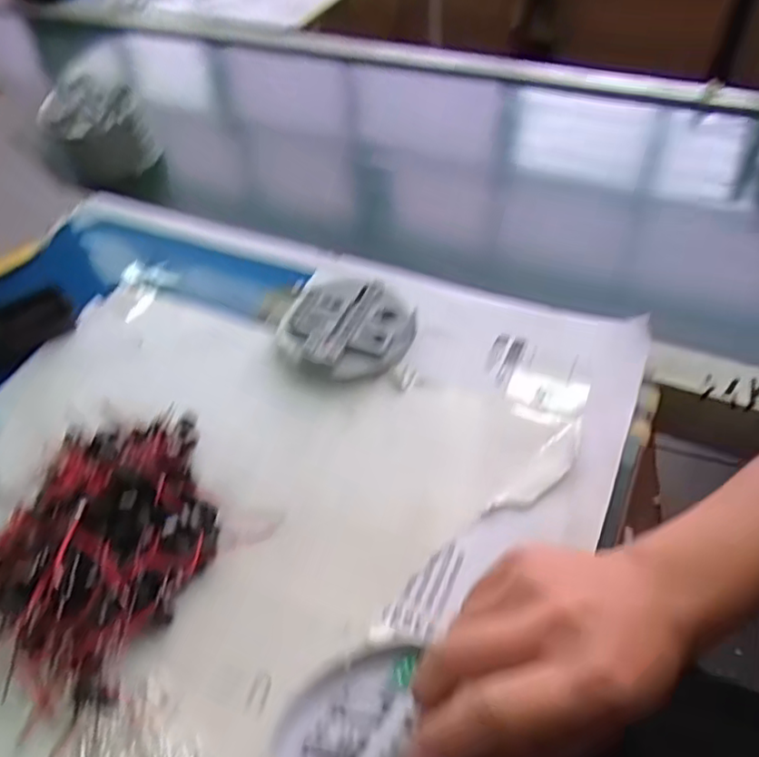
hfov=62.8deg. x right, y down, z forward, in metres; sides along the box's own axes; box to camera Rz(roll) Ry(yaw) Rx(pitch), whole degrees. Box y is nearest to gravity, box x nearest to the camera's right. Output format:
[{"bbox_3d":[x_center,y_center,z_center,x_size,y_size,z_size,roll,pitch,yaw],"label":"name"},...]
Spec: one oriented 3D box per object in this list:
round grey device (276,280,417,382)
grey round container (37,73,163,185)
[{"bbox_3d":[-0.025,-0.038,0.489,0.102,0.033,0.088,0,48,5],"label":"round grey device"},{"bbox_3d":[-0.313,-0.277,0.688,0.101,0.078,0.102,-3,50,3],"label":"grey round container"}]

